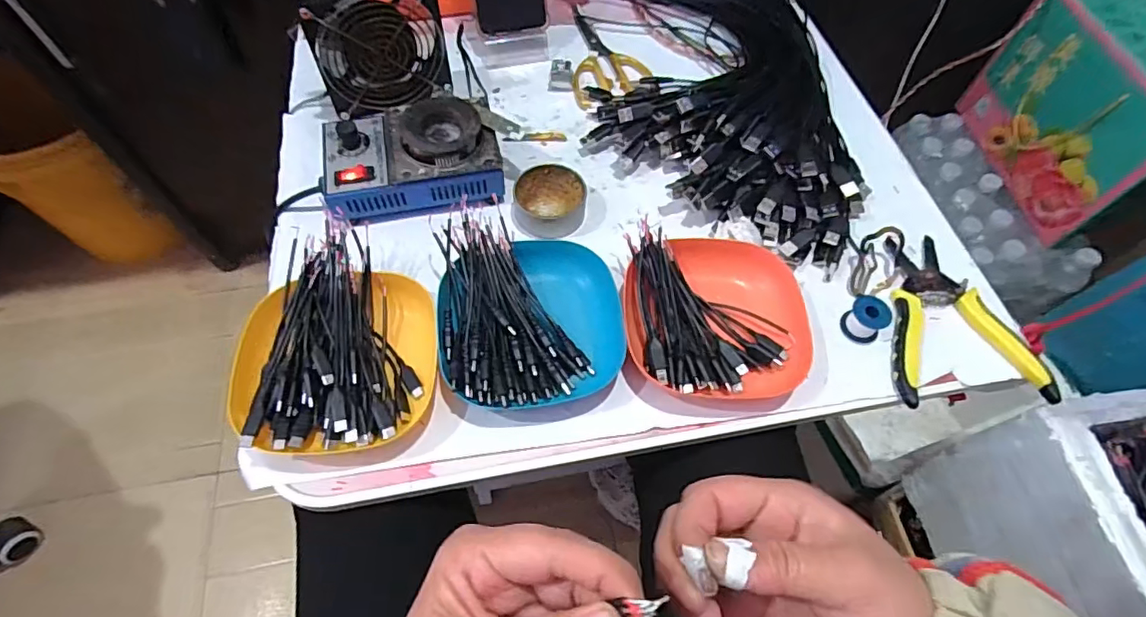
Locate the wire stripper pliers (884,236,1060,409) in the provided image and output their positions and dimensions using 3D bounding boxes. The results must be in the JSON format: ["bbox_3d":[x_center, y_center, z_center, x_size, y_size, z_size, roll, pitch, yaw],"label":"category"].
[{"bbox_3d":[0.301,0.004,0.461,0.115,0.018,0.153,-4,61,-5],"label":"wire stripper pliers"}]

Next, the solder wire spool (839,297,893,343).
[{"bbox_3d":[0.235,0.009,0.450,0.029,0.026,0.030,1,61,-2],"label":"solder wire spool"}]

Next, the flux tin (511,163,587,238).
[{"bbox_3d":[-0.021,-0.098,0.504,0.064,0.022,0.065,1,61,-2],"label":"flux tin"}]

